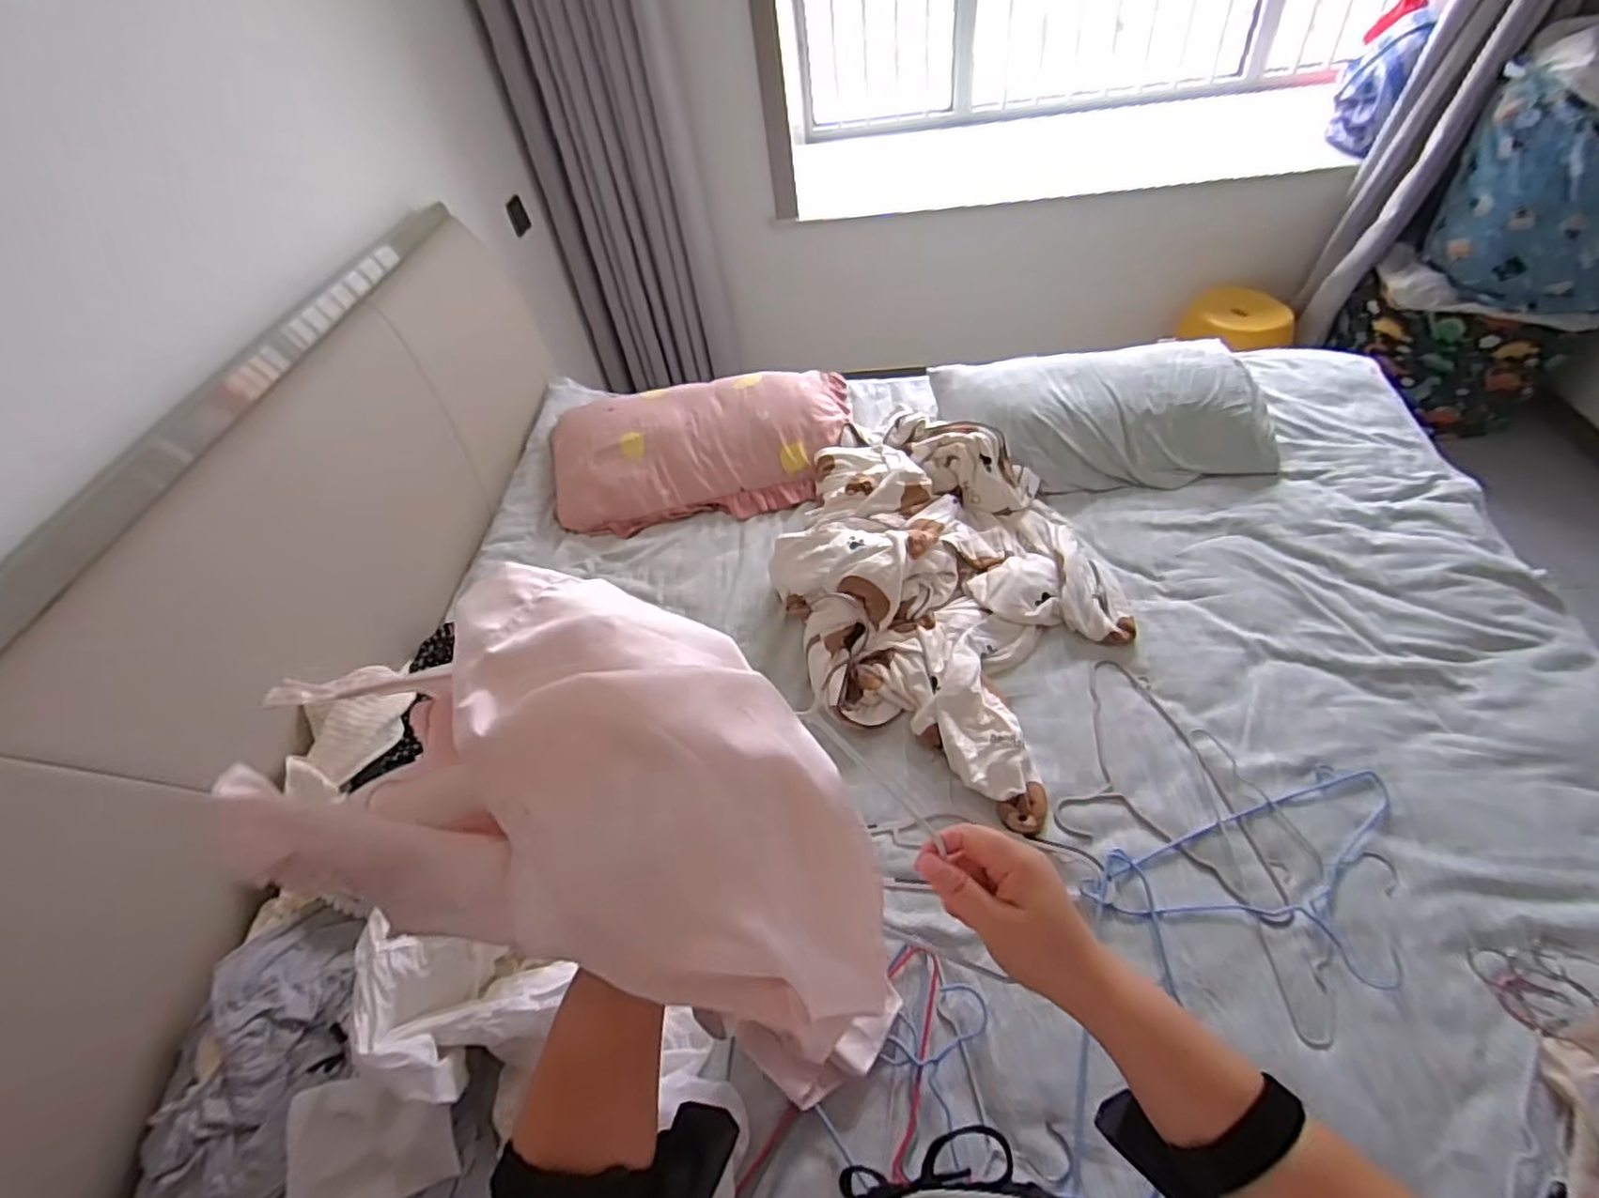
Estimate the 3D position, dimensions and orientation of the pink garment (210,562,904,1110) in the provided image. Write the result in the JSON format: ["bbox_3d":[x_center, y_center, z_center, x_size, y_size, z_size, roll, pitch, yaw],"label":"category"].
[{"bbox_3d":[-0.124,0.086,0.365,0.363,0.118,0.177,14,55,13],"label":"pink garment"}]

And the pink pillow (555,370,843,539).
[{"bbox_3d":[-0.210,-0.359,1.571,0.684,0.123,0.407,-10,48,0],"label":"pink pillow"}]

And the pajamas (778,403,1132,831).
[{"bbox_3d":[0.241,-0.081,1.234,0.661,0.103,0.708,23,56,26],"label":"pajamas"}]

